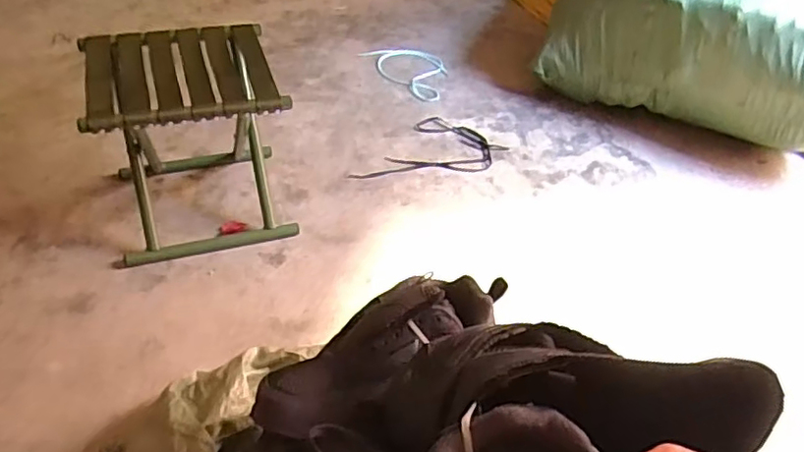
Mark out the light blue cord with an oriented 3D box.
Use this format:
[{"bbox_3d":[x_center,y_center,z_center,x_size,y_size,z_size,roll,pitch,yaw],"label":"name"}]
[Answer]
[{"bbox_3d":[0.028,-0.421,1.616,0.170,0.014,0.279,-32,55,-33],"label":"light blue cord"}]

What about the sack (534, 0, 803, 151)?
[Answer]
[{"bbox_3d":[0.740,-0.472,1.430,0.700,0.346,0.387,25,46,17],"label":"sack"}]

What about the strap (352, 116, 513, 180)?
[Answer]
[{"bbox_3d":[0.066,-0.143,1.339,0.207,0.009,0.309,29,49,22],"label":"strap"}]

